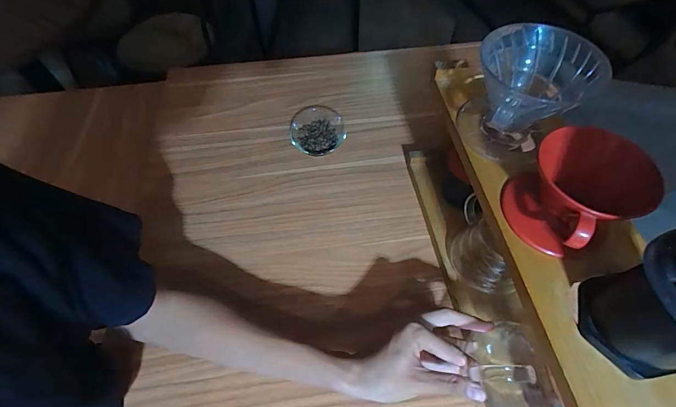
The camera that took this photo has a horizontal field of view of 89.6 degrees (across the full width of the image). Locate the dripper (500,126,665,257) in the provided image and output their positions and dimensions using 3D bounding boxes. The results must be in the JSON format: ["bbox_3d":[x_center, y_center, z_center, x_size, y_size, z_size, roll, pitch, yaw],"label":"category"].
[{"bbox_3d":[0.201,-0.009,0.303,0.081,0.083,0.095,-19,59,-11],"label":"dripper"}]

